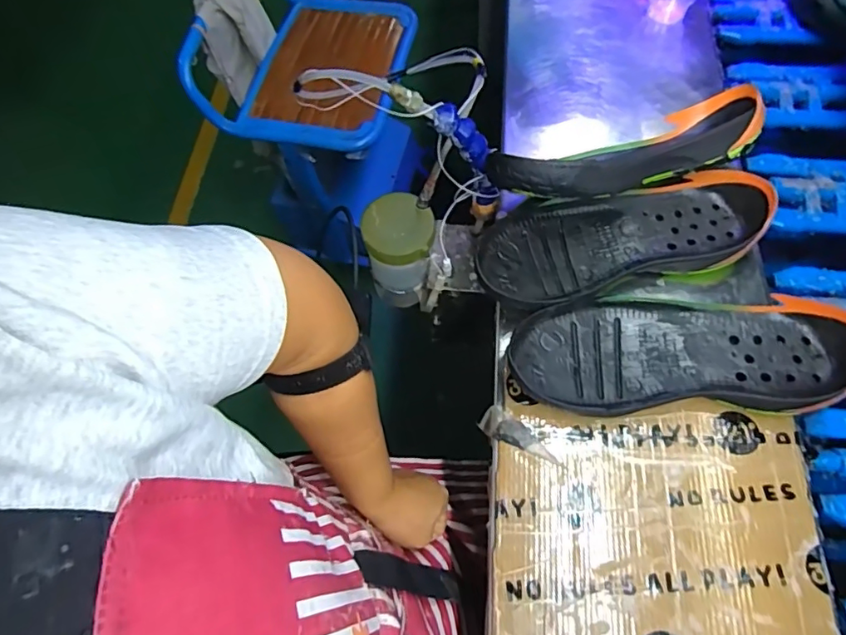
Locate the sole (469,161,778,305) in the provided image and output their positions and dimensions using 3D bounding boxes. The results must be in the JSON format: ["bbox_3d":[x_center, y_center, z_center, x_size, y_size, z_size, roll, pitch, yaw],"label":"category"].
[{"bbox_3d":[0.172,-0.070,0.464,0.254,0.044,0.096,-13,65,-1],"label":"sole"}]

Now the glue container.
[{"bbox_3d":[-0.024,-0.066,0.569,0.075,0.126,0.069,-8,64,3],"label":"glue container"}]

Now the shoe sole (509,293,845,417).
[{"bbox_3d":[0.199,0.025,0.411,0.255,0.044,0.099,-2,66,4],"label":"shoe sole"}]

